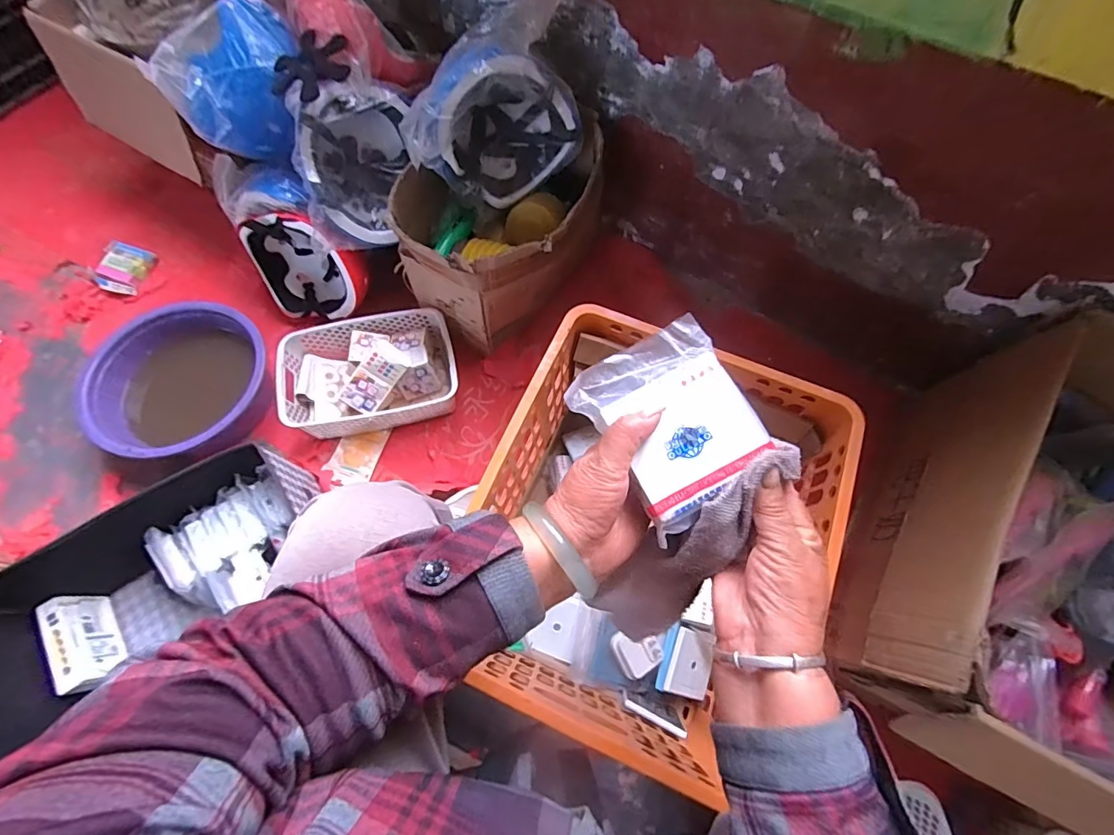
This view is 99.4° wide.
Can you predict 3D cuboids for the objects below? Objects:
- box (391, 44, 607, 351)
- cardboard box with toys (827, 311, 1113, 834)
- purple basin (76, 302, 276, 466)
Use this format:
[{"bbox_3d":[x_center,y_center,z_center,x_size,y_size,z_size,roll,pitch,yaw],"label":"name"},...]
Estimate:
[{"bbox_3d":[-0.094,-0.361,0.770,0.272,0.350,0.361,31,72,11],"label":"box"},{"bbox_3d":[0.672,0.178,0.642,0.401,0.291,0.589,24,71,9],"label":"cardboard box with toys"},{"bbox_3d":[-0.659,-0.051,0.849,0.291,0.103,0.272,0,69,0],"label":"purple basin"}]

